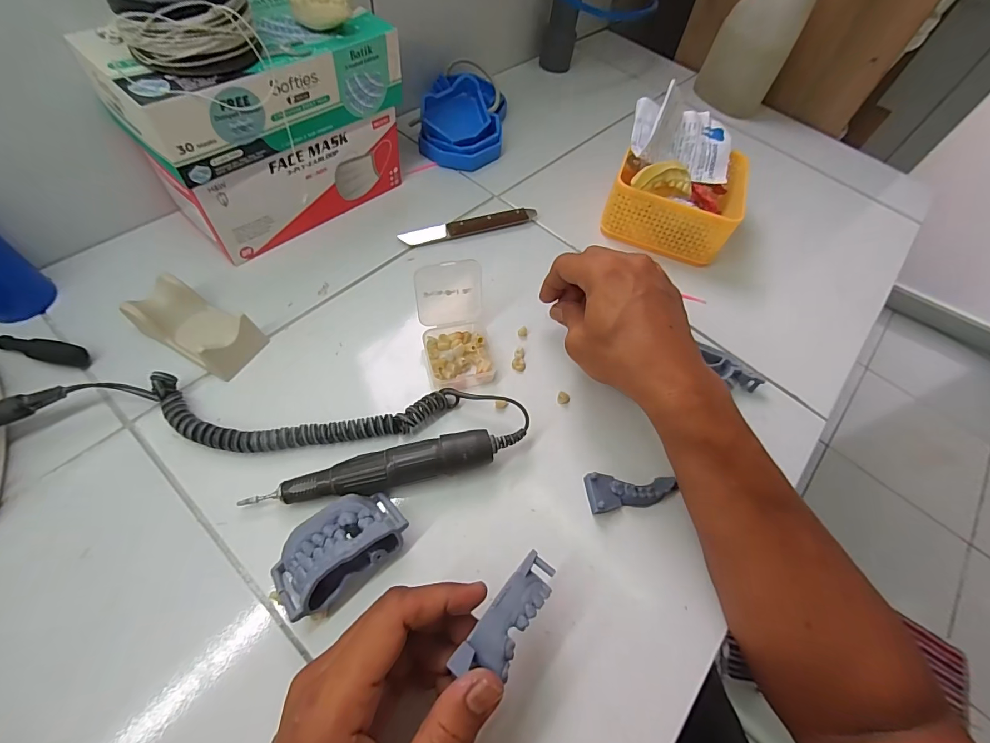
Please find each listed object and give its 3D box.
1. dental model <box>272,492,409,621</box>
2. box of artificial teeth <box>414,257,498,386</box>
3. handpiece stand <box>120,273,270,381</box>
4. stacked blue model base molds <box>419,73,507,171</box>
[{"bbox_3d":[-0.099,0.111,0.268,0.081,0.034,0.050,-38,68,-21],"label":"dental model"},{"bbox_3d":[-0.032,-0.035,0.347,0.058,0.063,0.080,-8,60,-7],"label":"box of artificial teeth"},{"bbox_3d":[-0.238,-0.036,0.337,0.085,0.033,0.049,25,62,12],"label":"handpiece stand"},{"bbox_3d":[-0.036,-0.308,0.510,0.092,0.066,0.127,7,60,2],"label":"stacked blue model base molds"}]

